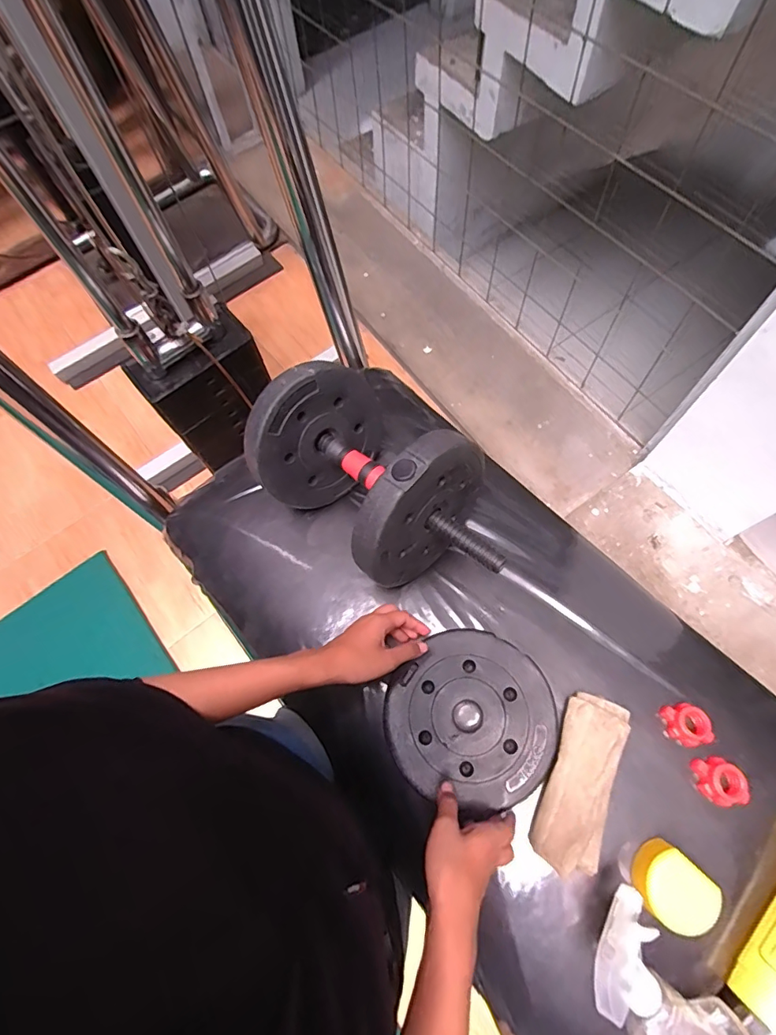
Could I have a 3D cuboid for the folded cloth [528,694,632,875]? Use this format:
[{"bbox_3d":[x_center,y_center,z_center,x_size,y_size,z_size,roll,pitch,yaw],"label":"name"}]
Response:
[{"bbox_3d":[0.196,0.263,0.480,0.062,0.038,0.163,24,73,11],"label":"folded cloth"}]

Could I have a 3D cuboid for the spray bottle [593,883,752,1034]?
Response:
[{"bbox_3d":[0.248,0.440,0.427,0.093,0.072,0.223,-36,96,-10],"label":"spray bottle"}]

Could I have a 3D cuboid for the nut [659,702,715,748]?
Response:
[{"bbox_3d":[0.320,0.222,0.512,0.038,0.022,0.043,-16,70,-3],"label":"nut"}]

